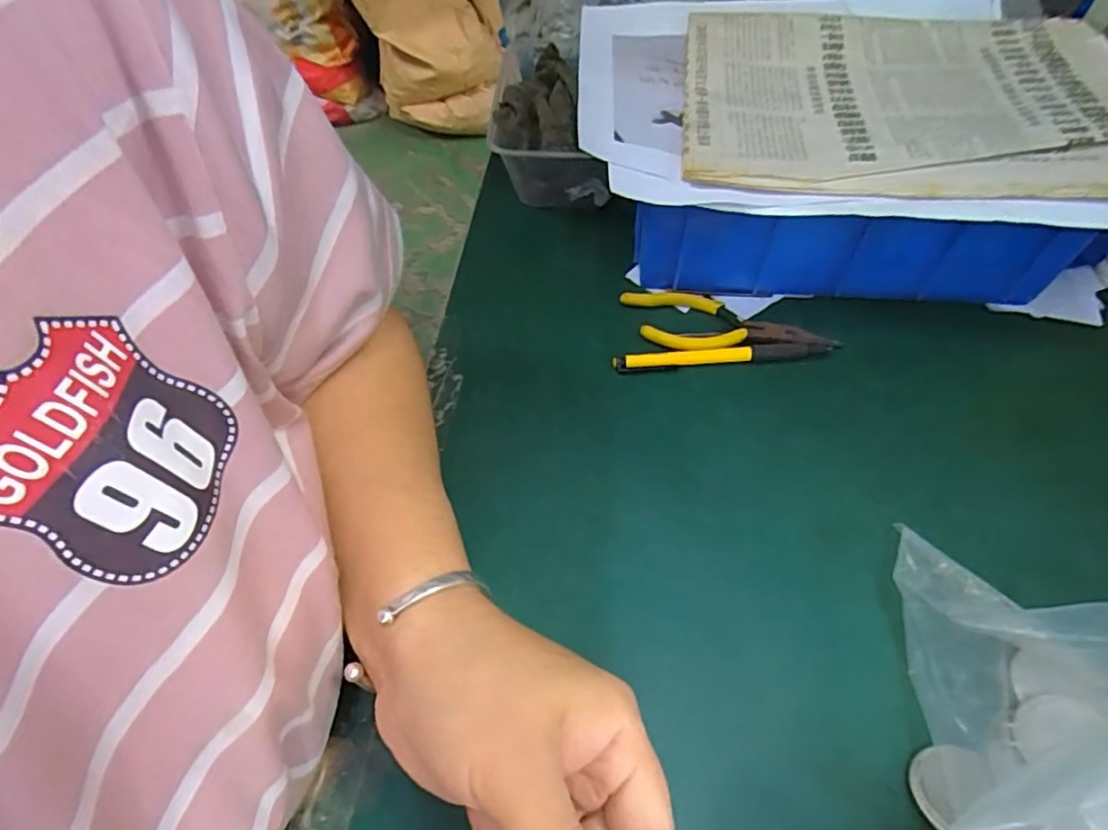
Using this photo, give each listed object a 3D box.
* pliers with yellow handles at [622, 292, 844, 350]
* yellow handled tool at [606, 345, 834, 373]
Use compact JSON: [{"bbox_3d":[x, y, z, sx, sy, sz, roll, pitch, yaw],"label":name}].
[{"bbox_3d":[0.115,-0.060,0.407,0.137,0.008,0.045,6,57,5],"label":"pliers with yellow handles"},{"bbox_3d":[0.109,-0.038,0.394,0.138,0.005,0.010,-4,56,-2],"label":"yellow handled tool"}]

